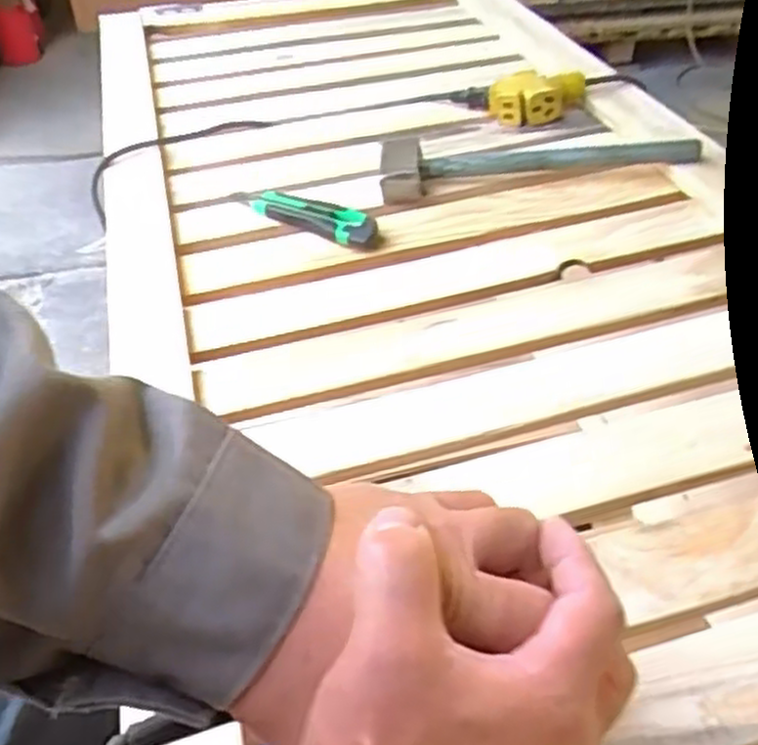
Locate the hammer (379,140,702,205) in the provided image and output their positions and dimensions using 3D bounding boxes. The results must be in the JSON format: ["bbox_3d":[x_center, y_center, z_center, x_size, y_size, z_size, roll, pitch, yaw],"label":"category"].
[{"bbox_3d":[0.163,-0.224,0.803,0.328,0.037,0.080,-3,42,-2],"label":"hammer"}]

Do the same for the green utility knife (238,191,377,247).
[{"bbox_3d":[-0.072,-0.154,0.746,0.157,0.025,0.038,24,48,26],"label":"green utility knife"}]

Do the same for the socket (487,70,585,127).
[{"bbox_3d":[0.188,-0.326,0.918,0.109,0.046,0.071,7,43,10],"label":"socket"}]

